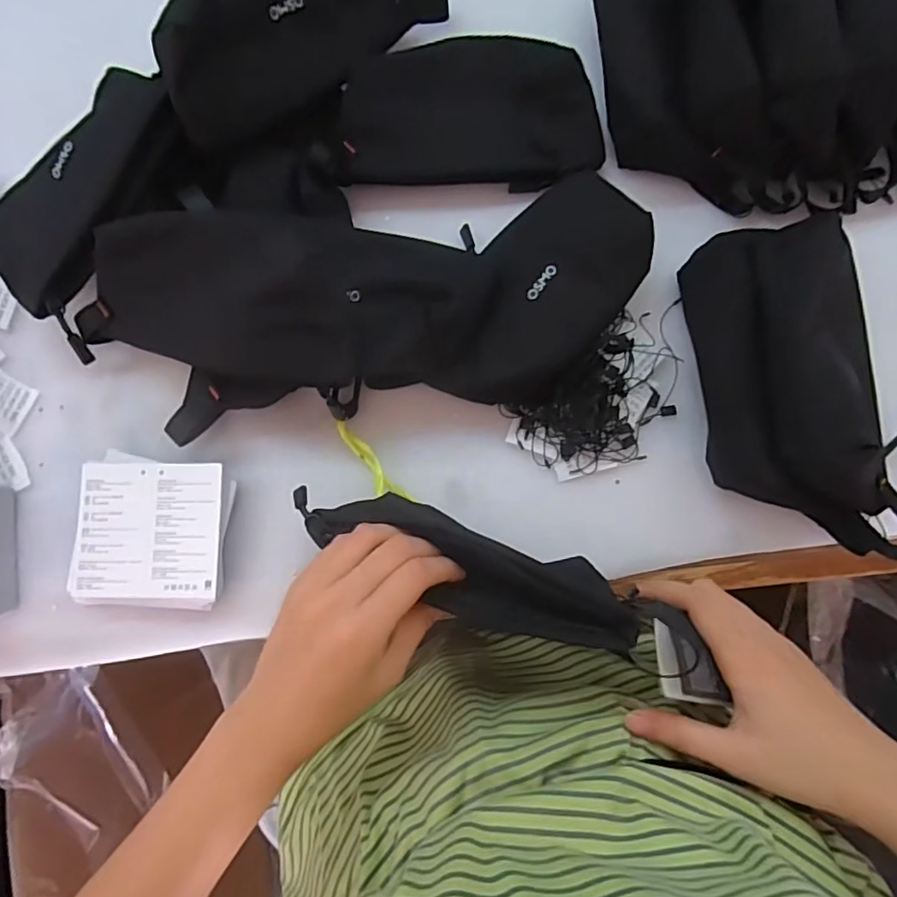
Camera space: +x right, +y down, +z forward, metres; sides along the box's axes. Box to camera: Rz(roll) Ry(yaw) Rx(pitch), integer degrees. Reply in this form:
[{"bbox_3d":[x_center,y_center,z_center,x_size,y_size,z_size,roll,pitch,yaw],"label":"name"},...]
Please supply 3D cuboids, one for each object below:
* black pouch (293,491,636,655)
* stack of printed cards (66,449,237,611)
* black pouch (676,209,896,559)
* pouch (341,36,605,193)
[{"bbox_3d":[0.008,0.067,0.336,0.198,0.069,0.051,21,85,21],"label":"black pouch"},{"bbox_3d":[-0.201,0.057,0.395,0.099,0.026,0.100,2,84,4],"label":"stack of printed cards"},{"bbox_3d":[0.218,-0.039,0.361,0.108,0.069,0.203,-3,83,3],"label":"black pouch"},{"bbox_3d":[0.017,-0.234,0.404,0.179,0.018,0.089,4,115,4],"label":"pouch"}]

